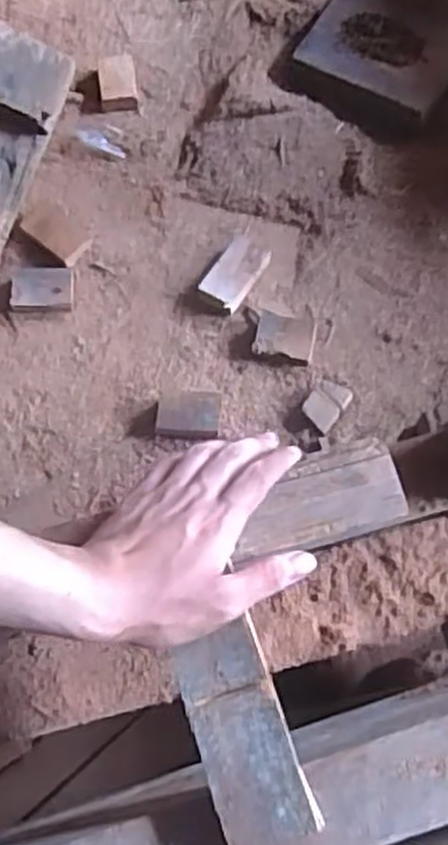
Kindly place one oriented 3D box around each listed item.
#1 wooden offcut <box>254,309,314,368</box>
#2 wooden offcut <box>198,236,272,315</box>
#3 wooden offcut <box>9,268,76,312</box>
[{"bbox_3d":[0.068,-0.097,0.890,0.064,0.025,0.054,11,76,5],"label":"wooden offcut"},{"bbox_3d":[0.011,-0.171,0.917,0.050,0.032,0.082,30,83,12],"label":"wooden offcut"},{"bbox_3d":[-0.215,-0.157,0.926,0.075,0.018,0.052,4,75,3],"label":"wooden offcut"}]

